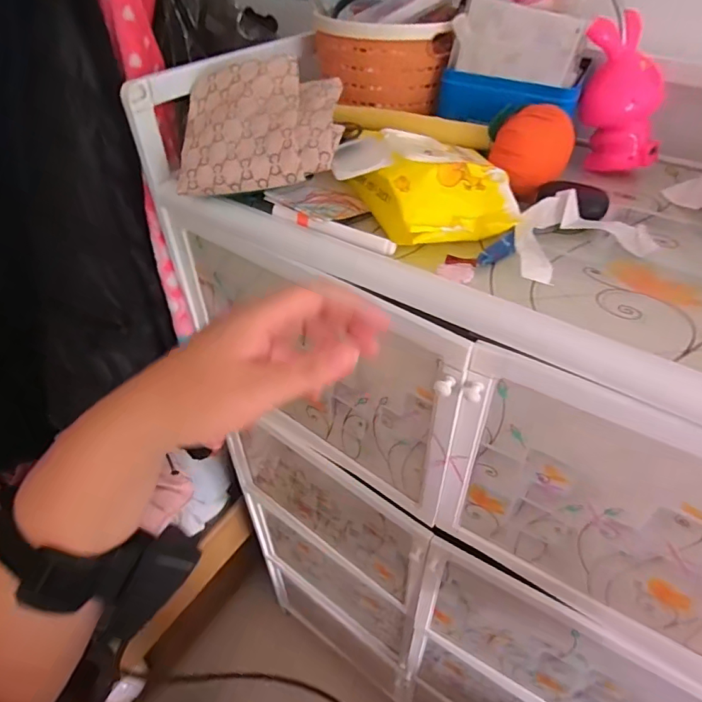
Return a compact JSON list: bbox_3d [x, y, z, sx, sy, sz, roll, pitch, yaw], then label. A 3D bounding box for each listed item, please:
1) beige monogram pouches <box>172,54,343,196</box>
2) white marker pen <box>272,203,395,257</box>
[{"bbox_3d":[-0.087,-0.208,0.455,0.152,0.025,0.122,0,82,14],"label":"beige monogram pouches"},{"bbox_3d":[-0.018,-0.108,0.430,0.125,0.012,0.012,22,48,22],"label":"white marker pen"}]

